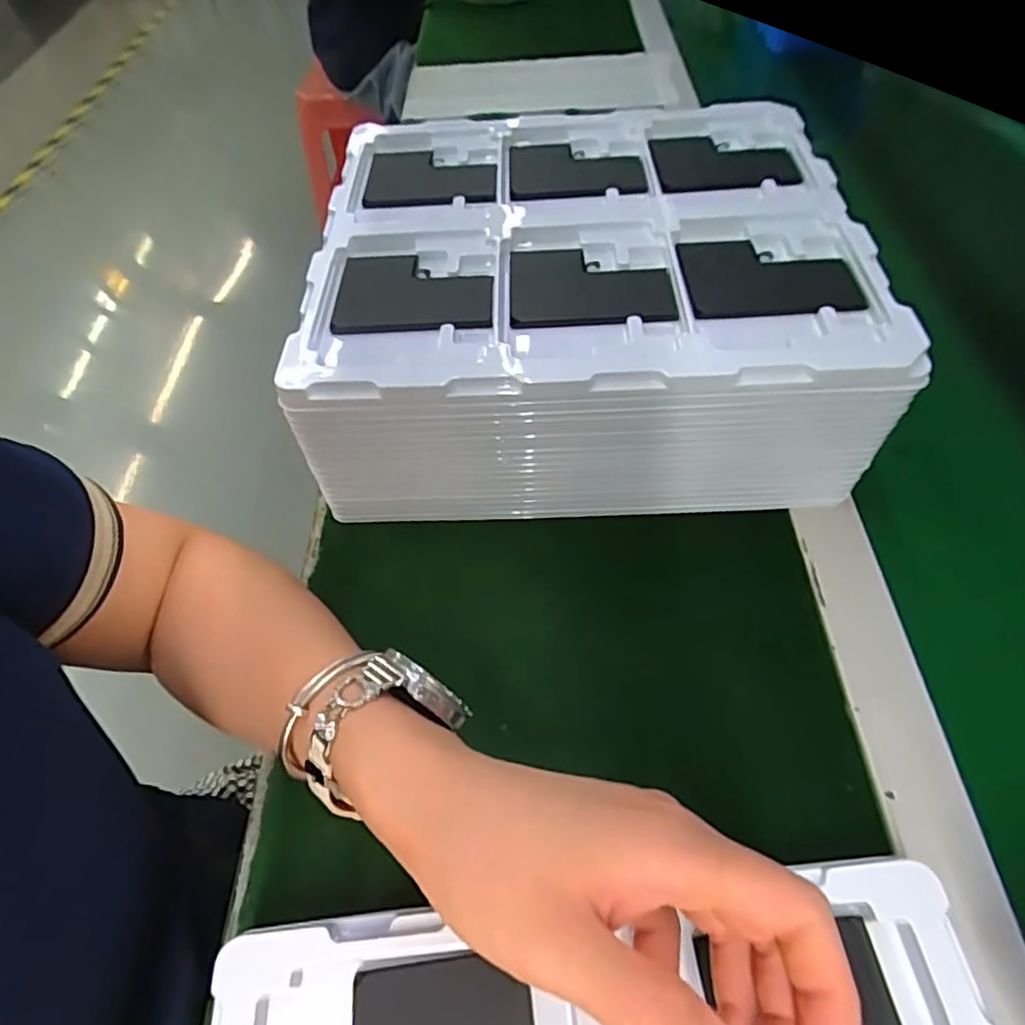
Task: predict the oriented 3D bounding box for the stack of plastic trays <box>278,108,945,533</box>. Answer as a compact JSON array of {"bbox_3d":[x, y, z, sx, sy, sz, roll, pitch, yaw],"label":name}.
[{"bbox_3d":[0.044,-0.144,0.425,0.324,0.114,0.280,-1,56,3],"label":"stack of plastic trays"}]

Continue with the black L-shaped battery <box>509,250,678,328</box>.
[{"bbox_3d":[0.043,-0.129,0.351,0.090,0.008,0.068,1,56,5],"label":"black L-shaped battery"}]

